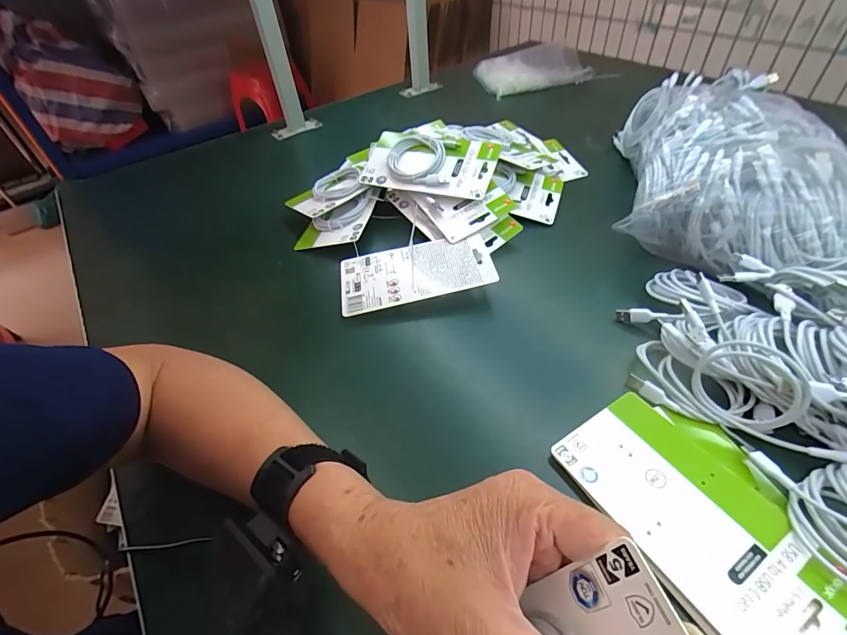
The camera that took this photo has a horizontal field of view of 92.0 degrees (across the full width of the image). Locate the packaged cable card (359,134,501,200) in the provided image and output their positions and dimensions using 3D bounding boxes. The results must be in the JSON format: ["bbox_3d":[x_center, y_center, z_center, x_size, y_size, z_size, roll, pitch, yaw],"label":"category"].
[{"bbox_3d":[0.007,-0.218,0.578,0.189,0.026,0.090,13,83,13],"label":"packaged cable card"}]

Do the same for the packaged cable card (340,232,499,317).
[{"bbox_3d":[-0.010,-0.055,0.494,0.181,0.018,0.095,-10,46,-2],"label":"packaged cable card"}]

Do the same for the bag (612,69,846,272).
[{"bbox_3d":[0.366,-0.194,0.517,0.207,0.111,0.352,7,48,13],"label":"bag"}]

